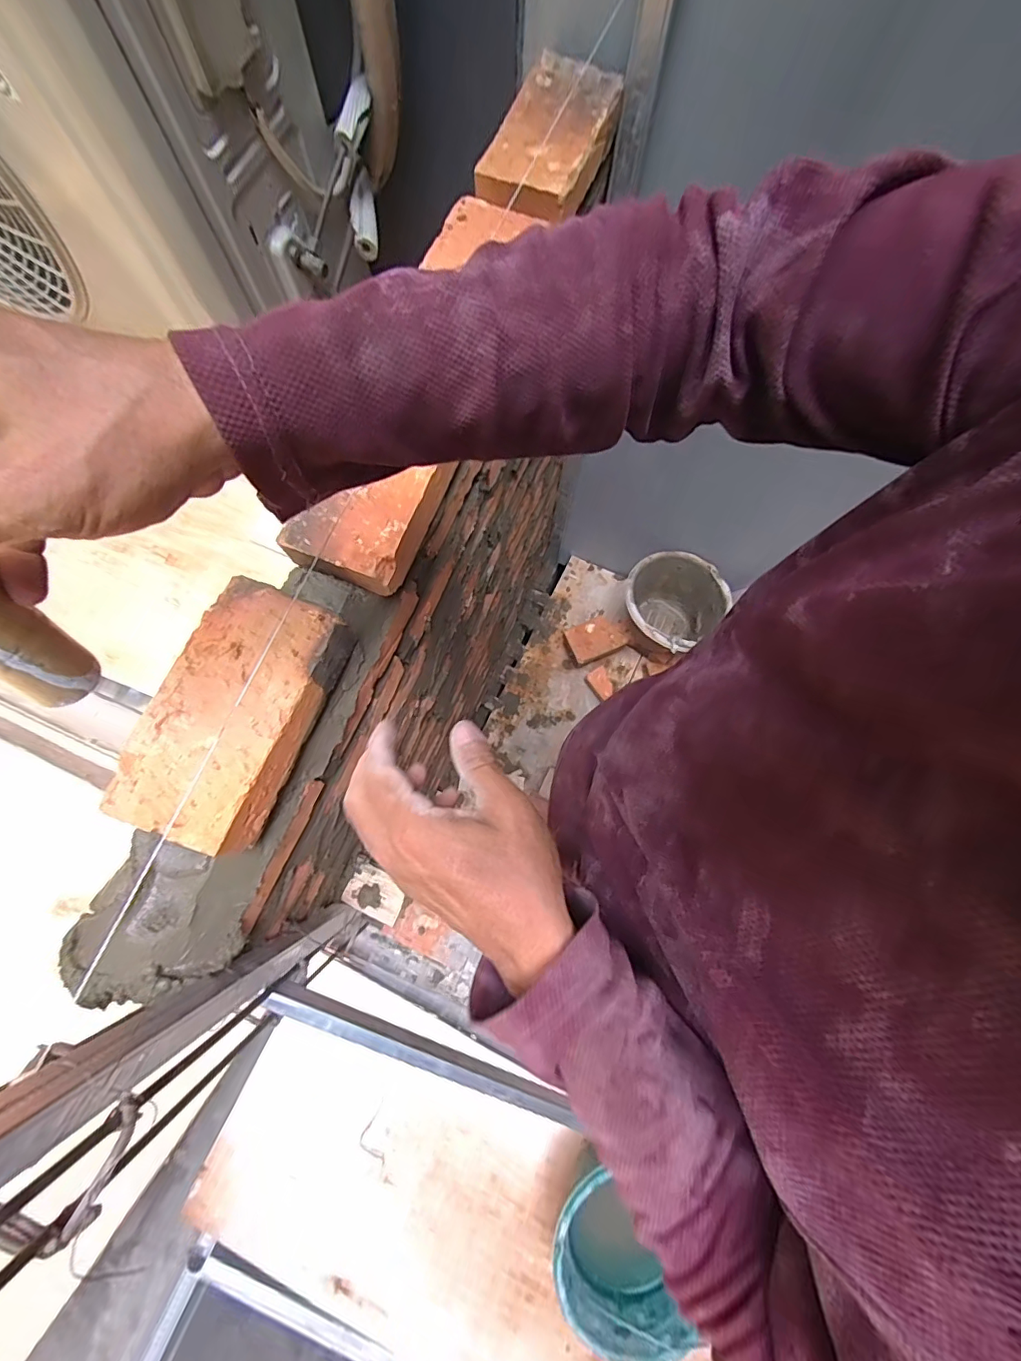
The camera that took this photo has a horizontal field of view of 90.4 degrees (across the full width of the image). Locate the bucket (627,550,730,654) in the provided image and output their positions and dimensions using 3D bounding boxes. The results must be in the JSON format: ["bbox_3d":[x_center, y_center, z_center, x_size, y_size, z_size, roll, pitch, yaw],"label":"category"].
[{"bbox_3d":[0.402,-0.183,1.339,0.237,0.241,0.228,0,74,-1],"label":"bucket"}]

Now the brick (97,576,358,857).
[{"bbox_3d":[-0.204,0.023,0.381,0.098,0.045,0.183,21,75,5],"label":"brick"}]

